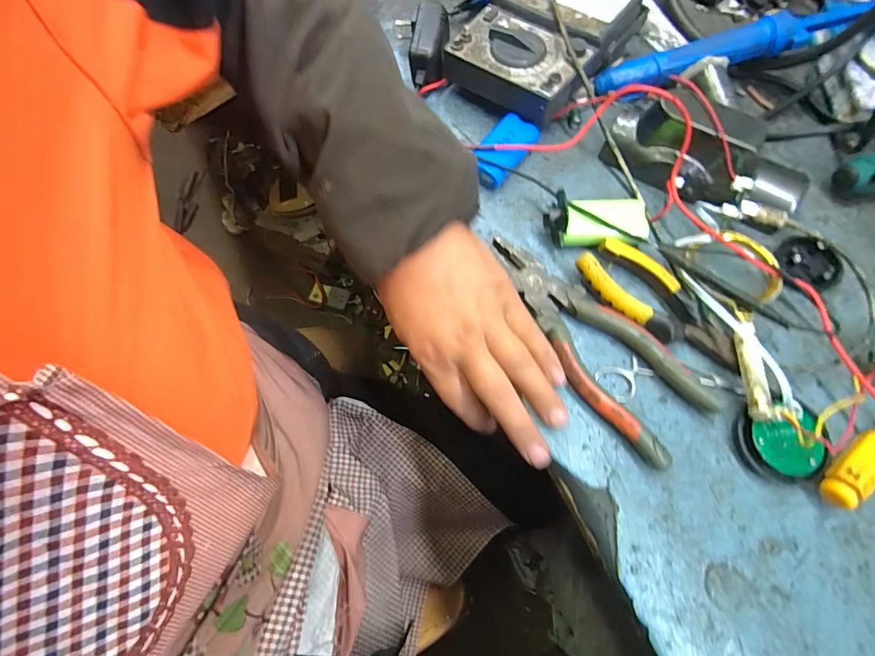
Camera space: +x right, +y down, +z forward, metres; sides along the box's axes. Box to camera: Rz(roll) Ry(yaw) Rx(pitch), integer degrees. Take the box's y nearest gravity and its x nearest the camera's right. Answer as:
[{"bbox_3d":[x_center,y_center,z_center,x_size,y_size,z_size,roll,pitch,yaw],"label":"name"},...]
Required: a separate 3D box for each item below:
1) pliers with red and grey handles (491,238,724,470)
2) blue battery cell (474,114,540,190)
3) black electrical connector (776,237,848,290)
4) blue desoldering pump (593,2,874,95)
[{"bbox_3d":[0.106,0.005,0.315,0.067,0.016,0.183,-37,73,-14],"label":"pliers with red and grey handles"},{"bbox_3d":[0.056,-0.151,0.371,0.036,0.020,0.068,31,71,11],"label":"blue battery cell"},{"bbox_3d":[0.289,-0.051,0.339,0.033,0.016,0.045,-38,74,-14],"label":"black electrical connector"},{"bbox_3d":[0.254,-0.246,0.387,0.226,0.024,0.029,-12,69,7],"label":"blue desoldering pump"}]

